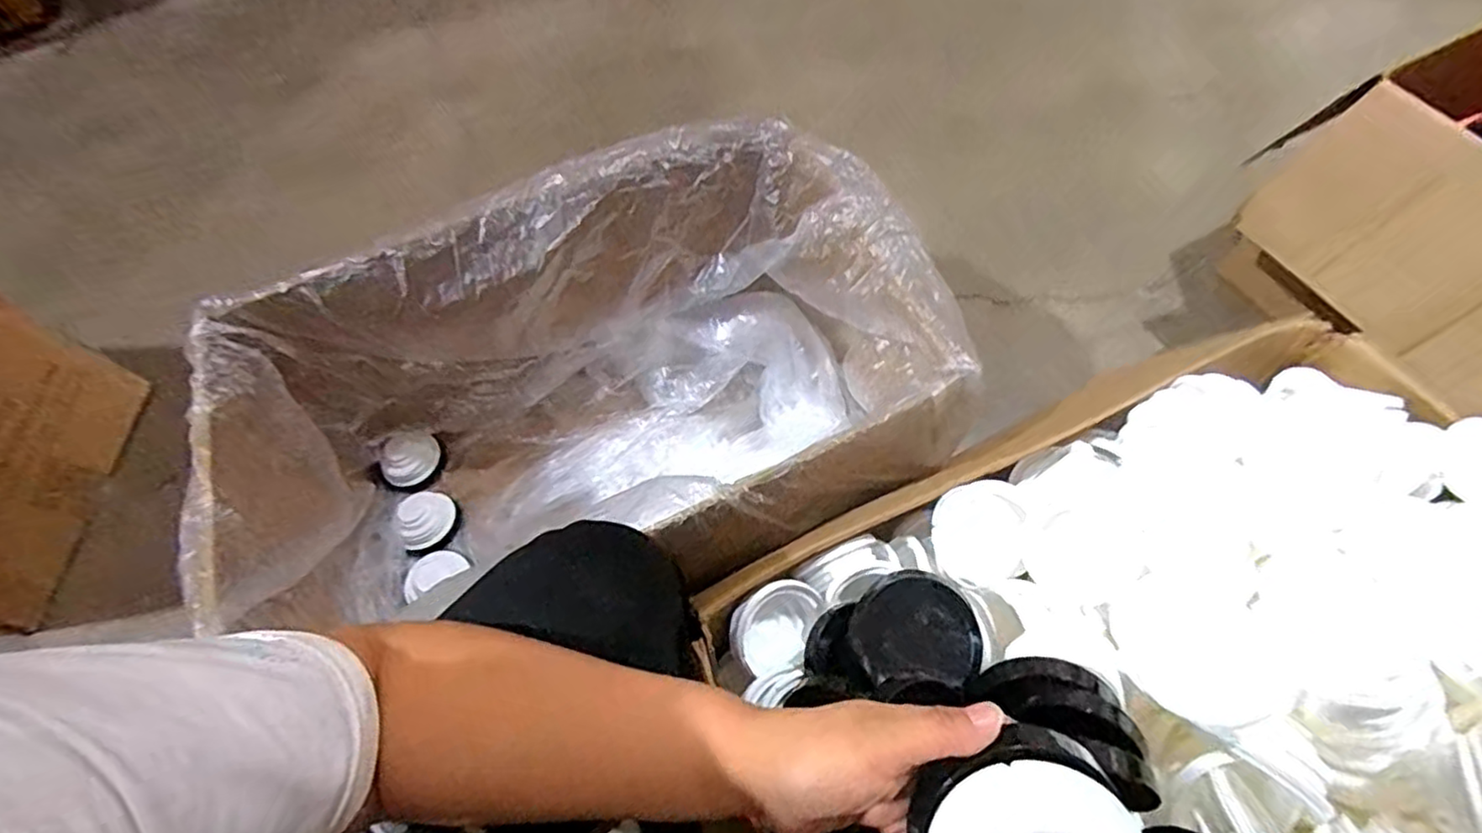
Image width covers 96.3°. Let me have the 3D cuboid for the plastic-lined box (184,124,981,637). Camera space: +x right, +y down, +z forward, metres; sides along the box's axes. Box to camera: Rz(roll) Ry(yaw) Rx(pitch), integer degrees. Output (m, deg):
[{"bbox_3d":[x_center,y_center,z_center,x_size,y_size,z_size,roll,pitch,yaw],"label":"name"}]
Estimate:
[{"bbox_3d":[-0.148,0.006,0.768,0.688,0.348,0.443,-24,63,-9],"label":"plastic-lined box"}]

